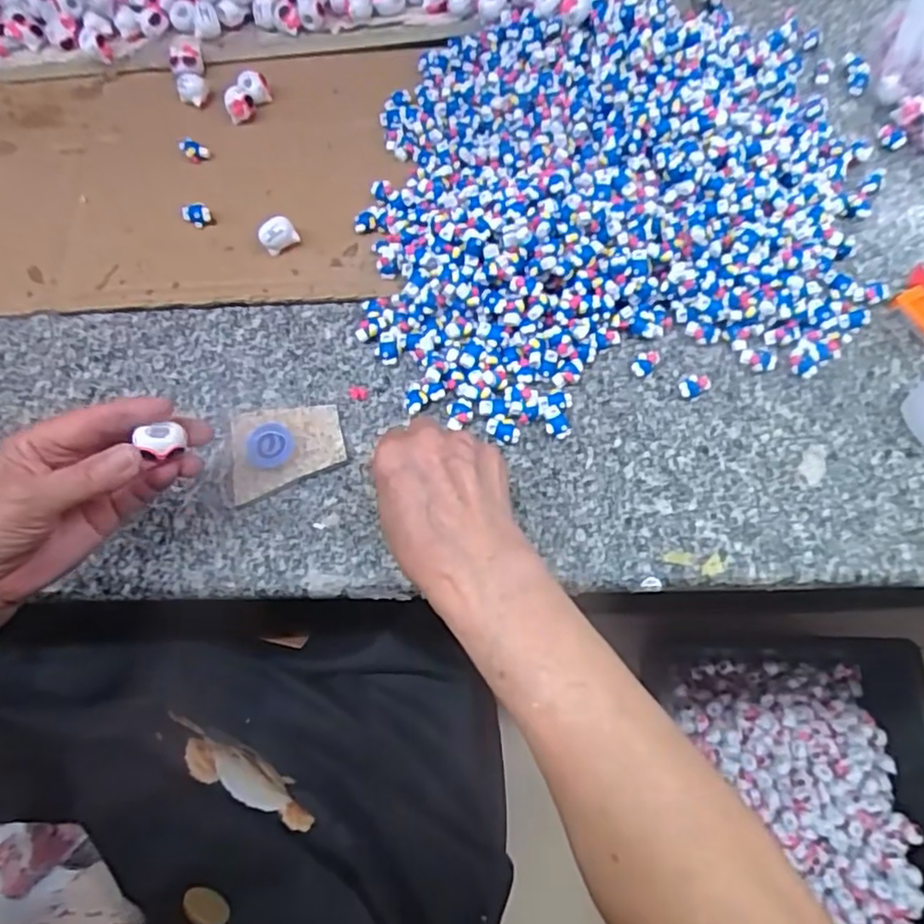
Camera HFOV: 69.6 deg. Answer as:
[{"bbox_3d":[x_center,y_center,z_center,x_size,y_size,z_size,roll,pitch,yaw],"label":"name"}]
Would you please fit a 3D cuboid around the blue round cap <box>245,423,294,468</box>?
[{"bbox_3d":[-0.126,-0.011,0.434,0.030,0.011,0.030,-1,68,2],"label":"blue round cap"}]

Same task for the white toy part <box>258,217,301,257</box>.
[{"bbox_3d":[-0.137,-0.168,0.495,0.026,0.023,0.015,-29,70,-10],"label":"white toy part"}]

